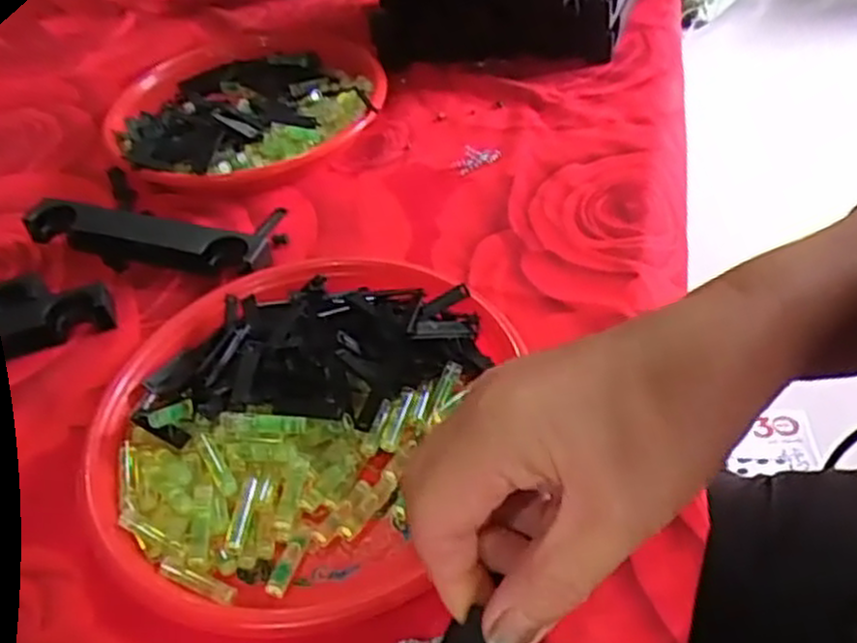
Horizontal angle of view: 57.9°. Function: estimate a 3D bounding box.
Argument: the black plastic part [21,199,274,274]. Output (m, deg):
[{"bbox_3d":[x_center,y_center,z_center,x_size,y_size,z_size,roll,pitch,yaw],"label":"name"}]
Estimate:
[{"bbox_3d":[-0.206,-0.061,0.553,0.178,0.026,0.030,7,47,15],"label":"black plastic part"}]

